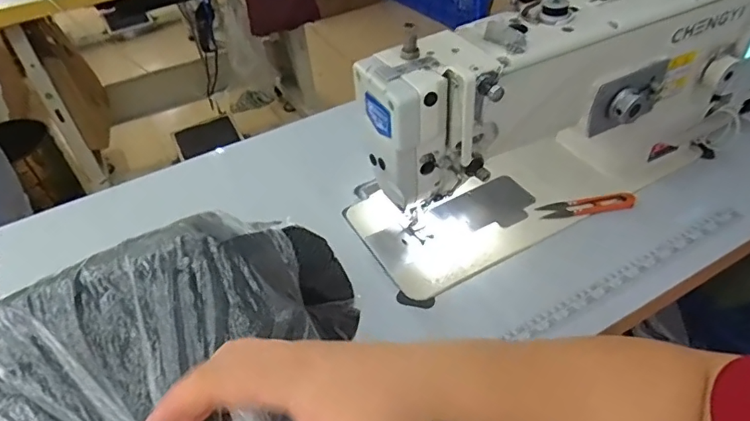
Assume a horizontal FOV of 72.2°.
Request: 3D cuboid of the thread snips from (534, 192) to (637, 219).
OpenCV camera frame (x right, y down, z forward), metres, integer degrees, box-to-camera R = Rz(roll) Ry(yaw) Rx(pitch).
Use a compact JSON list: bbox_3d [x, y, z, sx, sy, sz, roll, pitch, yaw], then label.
[{"bbox_3d":[0.267,-0.007,0.648,0.121,0.014,0.026,-10,43,-4],"label":"thread snips"}]

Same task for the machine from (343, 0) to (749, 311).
[{"bbox_3d":[0.256,-0.133,0.618,0.590,0.253,0.155,-24,46,-18],"label":"machine"}]

